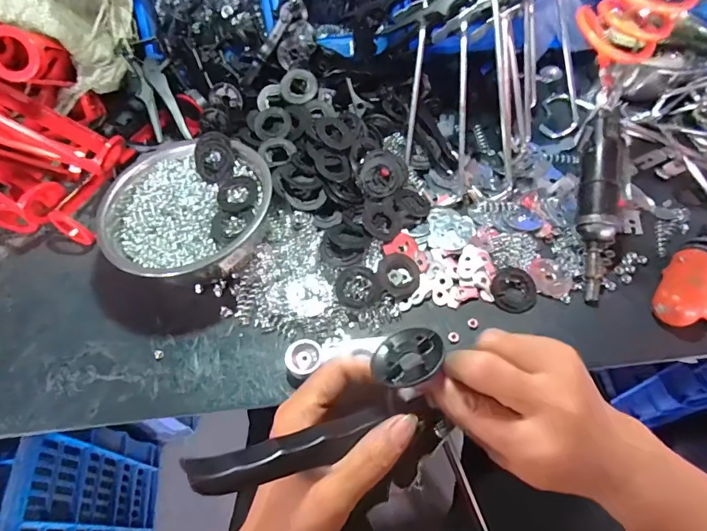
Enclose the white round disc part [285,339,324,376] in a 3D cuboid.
[{"bbox_3d":[-0.049,0.092,0.423,0.037,0.017,0.034,0,57,1],"label":"white round disc part"}]

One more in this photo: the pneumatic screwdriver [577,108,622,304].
[{"bbox_3d":[0.270,-0.067,0.463,0.041,0.033,0.211,7,85,6],"label":"pneumatic screwdriver"}]

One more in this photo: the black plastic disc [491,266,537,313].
[{"bbox_3d":[0.174,0.024,0.462,0.046,0.010,0.053,-15,58,-9],"label":"black plastic disc"}]

